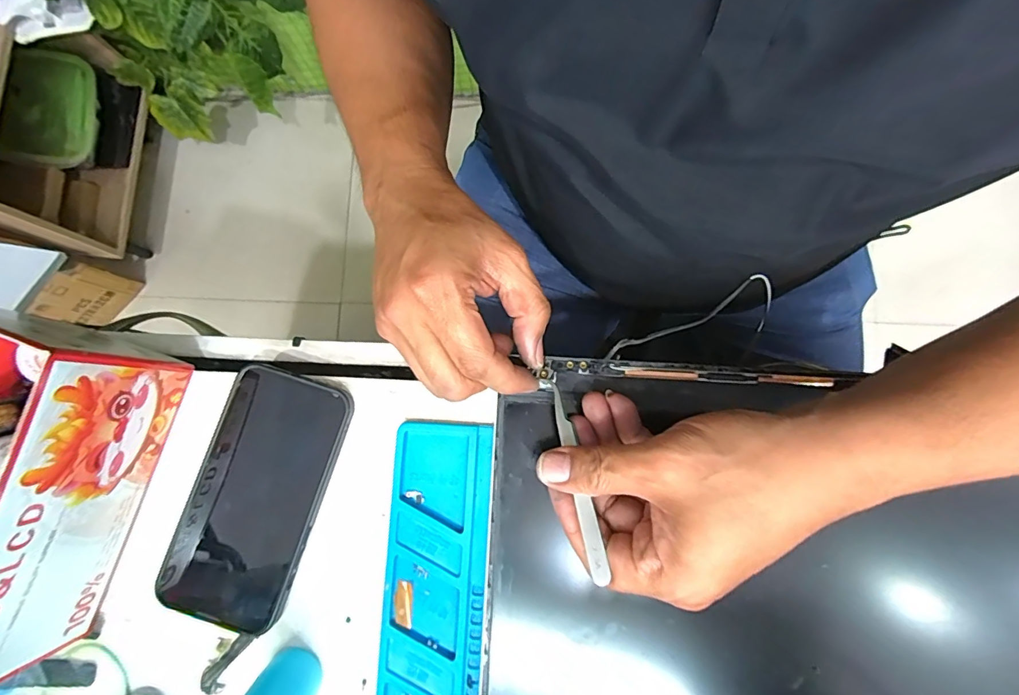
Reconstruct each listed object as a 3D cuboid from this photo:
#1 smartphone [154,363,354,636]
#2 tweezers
[{"bbox_3d":[-0.153,0.087,0.274,0.075,0.014,0.145,17,84,3],"label":"smartphone"},{"bbox_3d":[0.036,0.069,0.247,0.009,0.005,0.107,-12,67,-1],"label":"tweezers"}]

